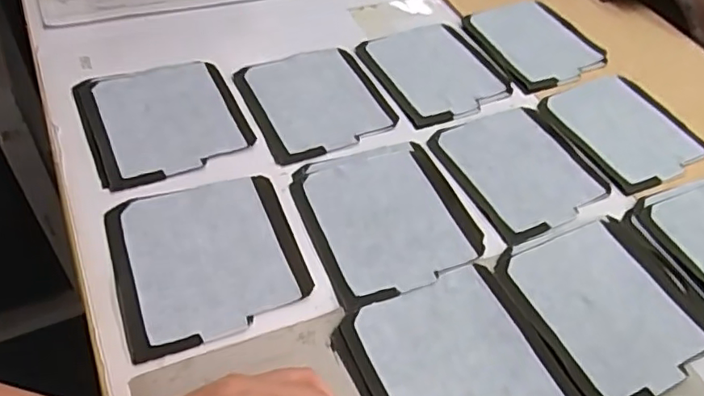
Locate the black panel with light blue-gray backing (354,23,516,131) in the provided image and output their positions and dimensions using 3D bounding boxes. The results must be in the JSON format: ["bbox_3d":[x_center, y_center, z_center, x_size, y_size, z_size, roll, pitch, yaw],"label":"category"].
[{"bbox_3d":[0.086,-0.135,0.608,0.128,0.011,0.138,-19,54,-21],"label":"black panel with light blue-gray backing"}]

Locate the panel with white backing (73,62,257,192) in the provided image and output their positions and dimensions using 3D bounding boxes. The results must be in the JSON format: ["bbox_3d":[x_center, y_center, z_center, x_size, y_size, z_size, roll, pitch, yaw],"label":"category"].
[{"bbox_3d":[-0.166,-0.072,0.512,0.130,0.011,0.132,-19,54,-21],"label":"panel with white backing"}]

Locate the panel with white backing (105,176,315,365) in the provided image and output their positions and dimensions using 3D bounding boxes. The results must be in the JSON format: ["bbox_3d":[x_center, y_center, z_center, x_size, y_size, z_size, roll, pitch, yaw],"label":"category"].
[{"bbox_3d":[-0.106,0.043,0.430,0.130,0.009,0.132,-14,53,-18],"label":"panel with white backing"}]

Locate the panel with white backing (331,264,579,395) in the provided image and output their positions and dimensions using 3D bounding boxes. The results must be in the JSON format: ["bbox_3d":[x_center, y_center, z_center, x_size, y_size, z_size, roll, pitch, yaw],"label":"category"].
[{"bbox_3d":[0.072,0.116,0.391,0.133,0.004,0.134,-20,55,-22],"label":"panel with white backing"}]

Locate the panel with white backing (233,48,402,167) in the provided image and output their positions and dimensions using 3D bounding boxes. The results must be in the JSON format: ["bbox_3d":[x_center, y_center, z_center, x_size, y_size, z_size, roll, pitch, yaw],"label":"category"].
[{"bbox_3d":[-0.034,-0.095,0.554,0.125,0.007,0.130,-17,54,-20],"label":"panel with white backing"}]

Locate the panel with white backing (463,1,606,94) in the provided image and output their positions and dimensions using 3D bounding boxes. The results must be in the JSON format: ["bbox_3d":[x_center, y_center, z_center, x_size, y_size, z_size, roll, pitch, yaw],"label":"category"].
[{"bbox_3d":[0.208,-0.180,0.651,0.129,0.009,0.140,-16,53,-19],"label":"panel with white backing"}]

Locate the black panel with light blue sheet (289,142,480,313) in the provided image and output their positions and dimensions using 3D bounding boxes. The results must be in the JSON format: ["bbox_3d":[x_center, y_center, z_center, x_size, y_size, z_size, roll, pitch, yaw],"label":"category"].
[{"bbox_3d":[0.029,0.014,0.472,0.130,0.010,0.139,-14,53,-18],"label":"black panel with light blue sheet"}]

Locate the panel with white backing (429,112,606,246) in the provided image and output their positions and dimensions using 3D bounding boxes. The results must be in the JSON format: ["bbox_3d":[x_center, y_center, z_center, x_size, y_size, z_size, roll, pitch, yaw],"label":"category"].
[{"bbox_3d":[0.153,-0.031,0.529,0.129,0.009,0.134,-20,55,-22],"label":"panel with white backing"}]

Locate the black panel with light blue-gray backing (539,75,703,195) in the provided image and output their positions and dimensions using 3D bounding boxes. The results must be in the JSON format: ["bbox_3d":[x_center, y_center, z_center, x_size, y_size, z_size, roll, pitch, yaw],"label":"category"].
[{"bbox_3d":[0.271,-0.072,0.570,0.116,0.009,0.135,-18,54,-21],"label":"black panel with light blue-gray backing"}]

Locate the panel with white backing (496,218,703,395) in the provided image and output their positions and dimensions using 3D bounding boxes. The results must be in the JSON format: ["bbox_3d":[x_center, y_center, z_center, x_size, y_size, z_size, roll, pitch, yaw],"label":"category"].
[{"bbox_3d":[0.196,0.081,0.439,0.133,0.009,0.139,-17,54,-20],"label":"panel with white backing"}]

